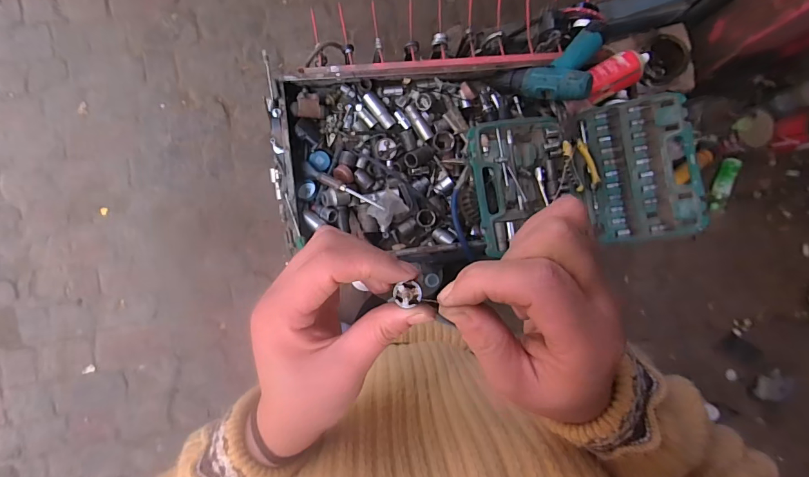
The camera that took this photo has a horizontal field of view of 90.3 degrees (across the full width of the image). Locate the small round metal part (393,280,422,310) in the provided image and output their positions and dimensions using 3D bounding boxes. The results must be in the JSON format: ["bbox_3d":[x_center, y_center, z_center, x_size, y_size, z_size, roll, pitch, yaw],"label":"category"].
[{"bbox_3d":[0.002,0.029,0.211,0.015,0.004,0.012,2,86,-6],"label":"small round metal part"}]

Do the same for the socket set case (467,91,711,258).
[{"bbox_3d":[0.316,-0.109,0.717,0.376,0.050,0.252,-9,88,7],"label":"socket set case"}]

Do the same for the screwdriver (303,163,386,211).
[{"bbox_3d":[-0.113,-0.092,0.730,0.178,0.024,0.015,28,83,9],"label":"screwdriver"}]

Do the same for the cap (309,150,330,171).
[{"bbox_3d":[-0.158,-0.147,0.758,0.038,0.009,0.034,38,83,-3],"label":"cap"}]

